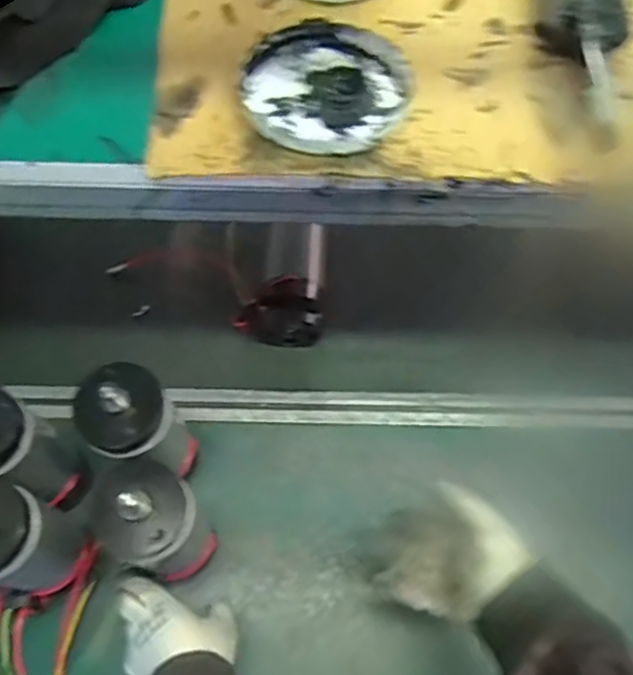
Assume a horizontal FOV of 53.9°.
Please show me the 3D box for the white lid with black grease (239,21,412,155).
[{"bbox_3d":[0.007,-0.188,0.461,0.120,0.015,0.135,12,64,5],"label":"white lid with black grease"}]

